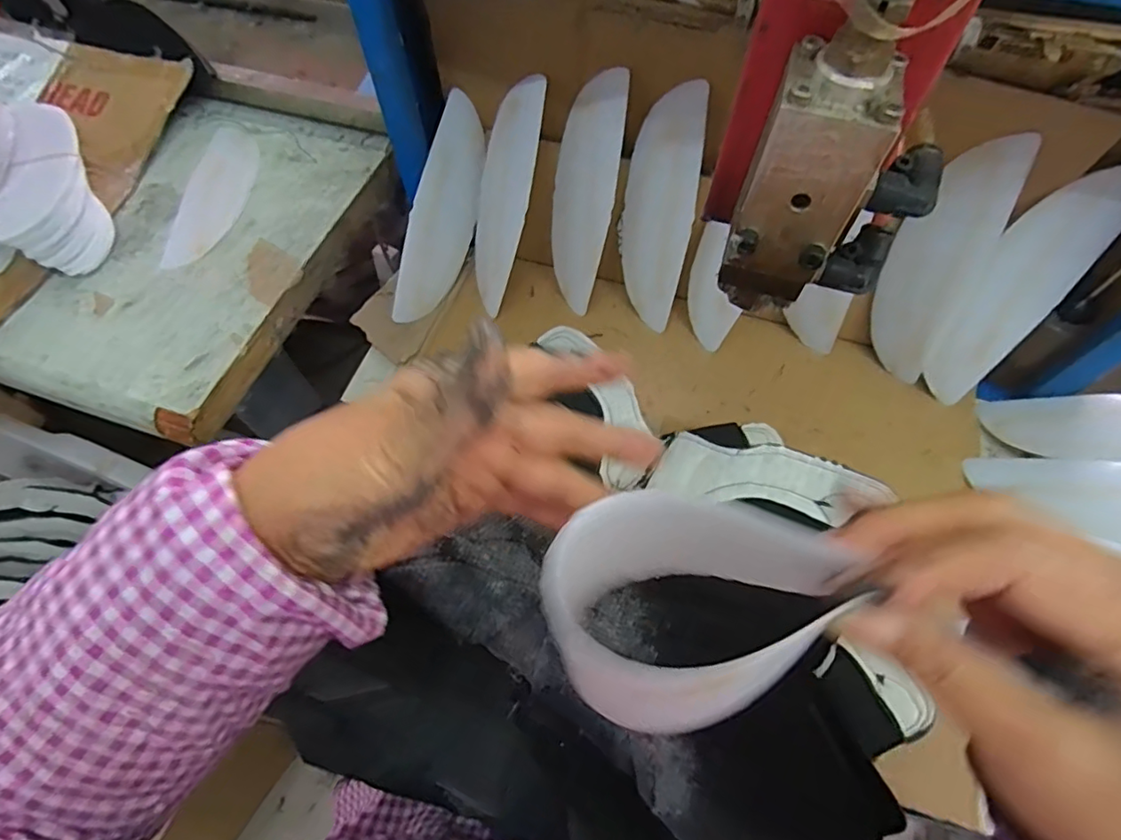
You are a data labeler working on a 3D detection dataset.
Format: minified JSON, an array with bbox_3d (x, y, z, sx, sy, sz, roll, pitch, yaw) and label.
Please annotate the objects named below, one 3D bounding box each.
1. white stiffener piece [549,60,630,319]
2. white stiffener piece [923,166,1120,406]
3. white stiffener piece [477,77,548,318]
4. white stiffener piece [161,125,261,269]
[{"bbox_3d":[0.020,-0.215,0.553,0.071,0.213,0.011,33,40,29],"label":"white stiffener piece"},{"bbox_3d":[0.389,-0.109,0.488,0.071,0.215,0.011,23,34,5],"label":"white stiffener piece"},{"bbox_3d":[-0.057,-0.217,0.564,0.010,0.211,0.070,-14,42,-41],"label":"white stiffener piece"},{"bbox_3d":[-0.378,-0.248,0.630,0.074,0.006,0.216,1,61,-1],"label":"white stiffener piece"}]

